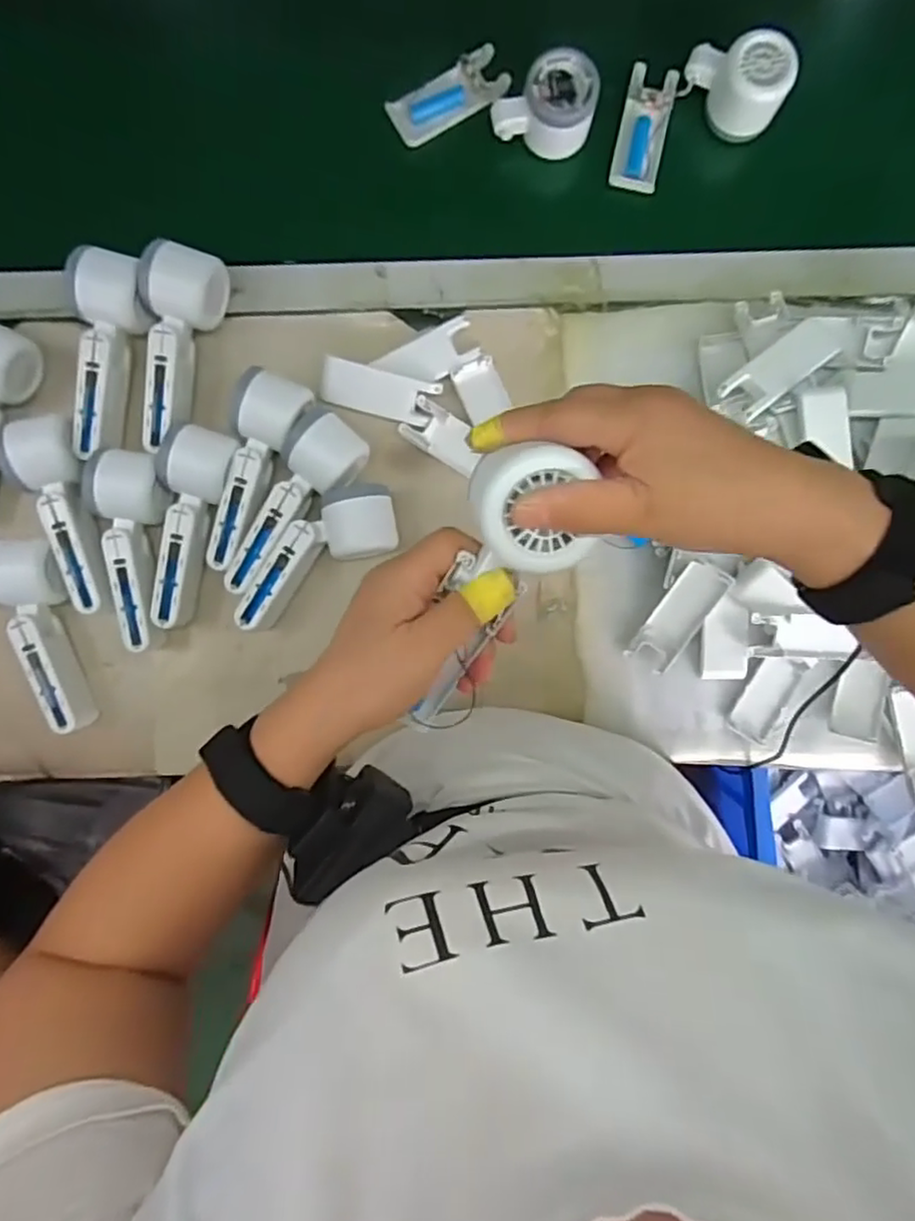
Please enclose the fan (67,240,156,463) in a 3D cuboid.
[{"bbox_3d":[-0.295,-0.213,0.557,0.056,0.047,0.165,11,103,0],"label":"fan"}]

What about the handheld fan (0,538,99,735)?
[{"bbox_3d":[-0.360,0.022,0.568,0.055,0.053,0.164,-6,90,0],"label":"handheld fan"}]

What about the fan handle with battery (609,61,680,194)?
[{"bbox_3d":[0.161,-0.415,0.570,0.040,0.013,0.099,11,90,0],"label":"fan handle with battery"}]

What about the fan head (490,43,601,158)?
[{"bbox_3d":[0.074,-0.423,0.549,0.080,0.044,0.058,13,90,0],"label":"fan head"}]

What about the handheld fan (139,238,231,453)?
[{"bbox_3d":[-0.240,-0.217,0.555,0.056,0.054,0.166,14,90,0],"label":"handheld fan"}]

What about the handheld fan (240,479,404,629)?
[{"bbox_3d":[-0.121,-0.045,0.567,0.163,0.045,0.068,-42,90,0],"label":"handheld fan"}]

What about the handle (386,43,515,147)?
[{"bbox_3d":[-0.007,-0.441,0.568,0.103,0.016,0.044,-26,90,0],"label":"handle"}]

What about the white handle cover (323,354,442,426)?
[{"bbox_3d":[-0.069,-0.190,0.576,0.100,0.010,0.038,14,90,0],"label":"white handle cover"}]

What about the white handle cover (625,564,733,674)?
[{"bbox_3d":[0.193,0.007,0.573,0.041,0.014,0.101,35,106,0],"label":"white handle cover"}]

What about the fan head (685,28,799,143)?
[{"bbox_3d":[0.231,-0.436,0.546,0.087,0.049,0.053,26,90,0],"label":"fan head"}]

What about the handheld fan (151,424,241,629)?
[{"bbox_3d":[-0.232,-0.070,0.564,0.050,0.050,0.167,15,90,0],"label":"handheld fan"}]

